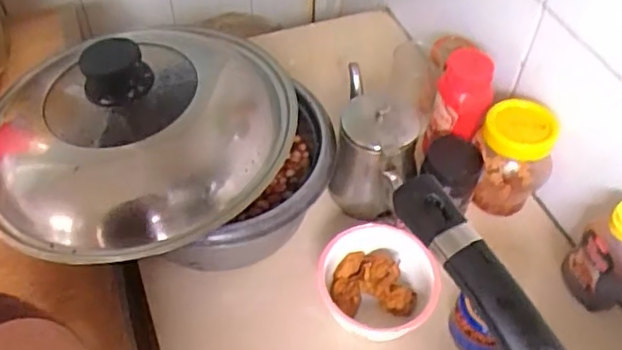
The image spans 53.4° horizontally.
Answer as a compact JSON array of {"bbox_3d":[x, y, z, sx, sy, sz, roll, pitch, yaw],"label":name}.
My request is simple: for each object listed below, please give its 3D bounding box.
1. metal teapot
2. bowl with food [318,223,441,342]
[{"bbox_3d":[0.078,-0.046,0.740,0.088,0.140,0.139,9,51,6],"label":"metal teapot"},{"bbox_3d":[0.070,0.122,0.659,0.119,0.078,0.119,1,50,-1],"label":"bowl with food"}]

